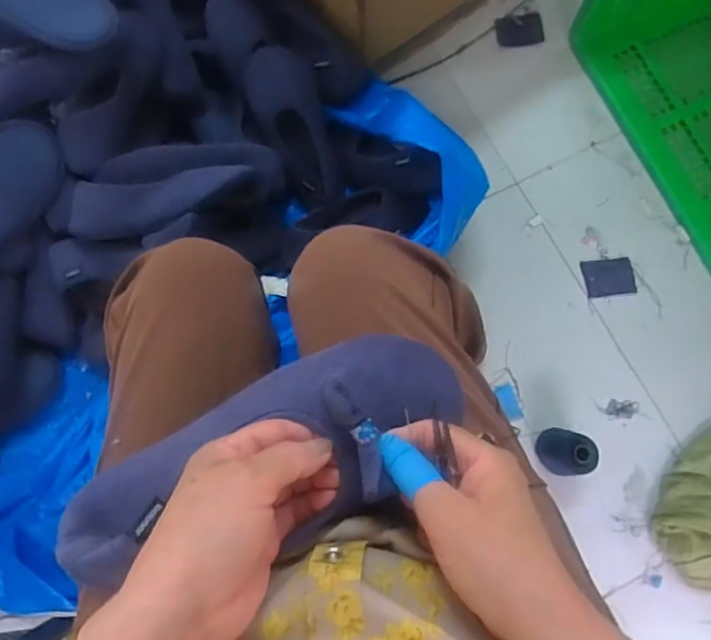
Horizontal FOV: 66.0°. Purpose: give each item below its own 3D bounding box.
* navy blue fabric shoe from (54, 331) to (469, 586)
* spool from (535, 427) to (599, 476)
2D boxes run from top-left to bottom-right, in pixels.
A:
[{"bbox_3d":[-0.052,0.084,0.320,0.238,0.047,0.101,-22,79,2],"label":"navy blue fabric shoe"},{"bbox_3d":[0.293,0.184,0.768,0.052,0.112,0.060,8,78,2],"label":"spool"}]

